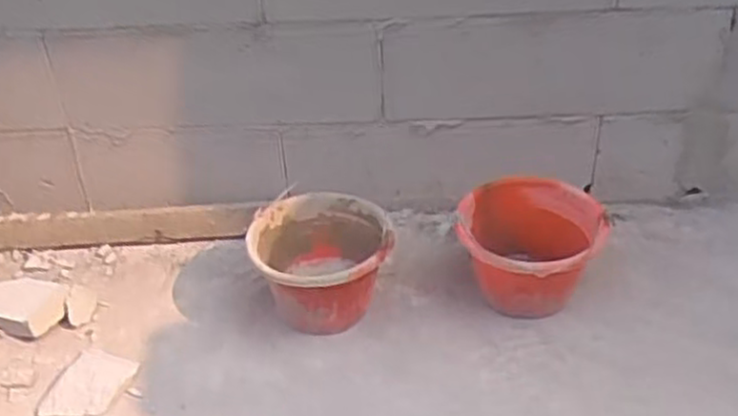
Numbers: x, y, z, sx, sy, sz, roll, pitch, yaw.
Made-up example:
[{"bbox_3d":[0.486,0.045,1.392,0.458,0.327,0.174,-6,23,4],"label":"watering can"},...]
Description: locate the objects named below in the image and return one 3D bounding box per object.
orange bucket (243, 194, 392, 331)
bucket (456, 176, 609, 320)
[{"bbox_3d":[-0.086,0.111,1.368,0.239,0.182,0.232,-2,35,2],"label":"orange bucket"},{"bbox_3d":[0.290,0.082,1.387,0.249,0.200,0.243,5,36,12],"label":"bucket"}]

